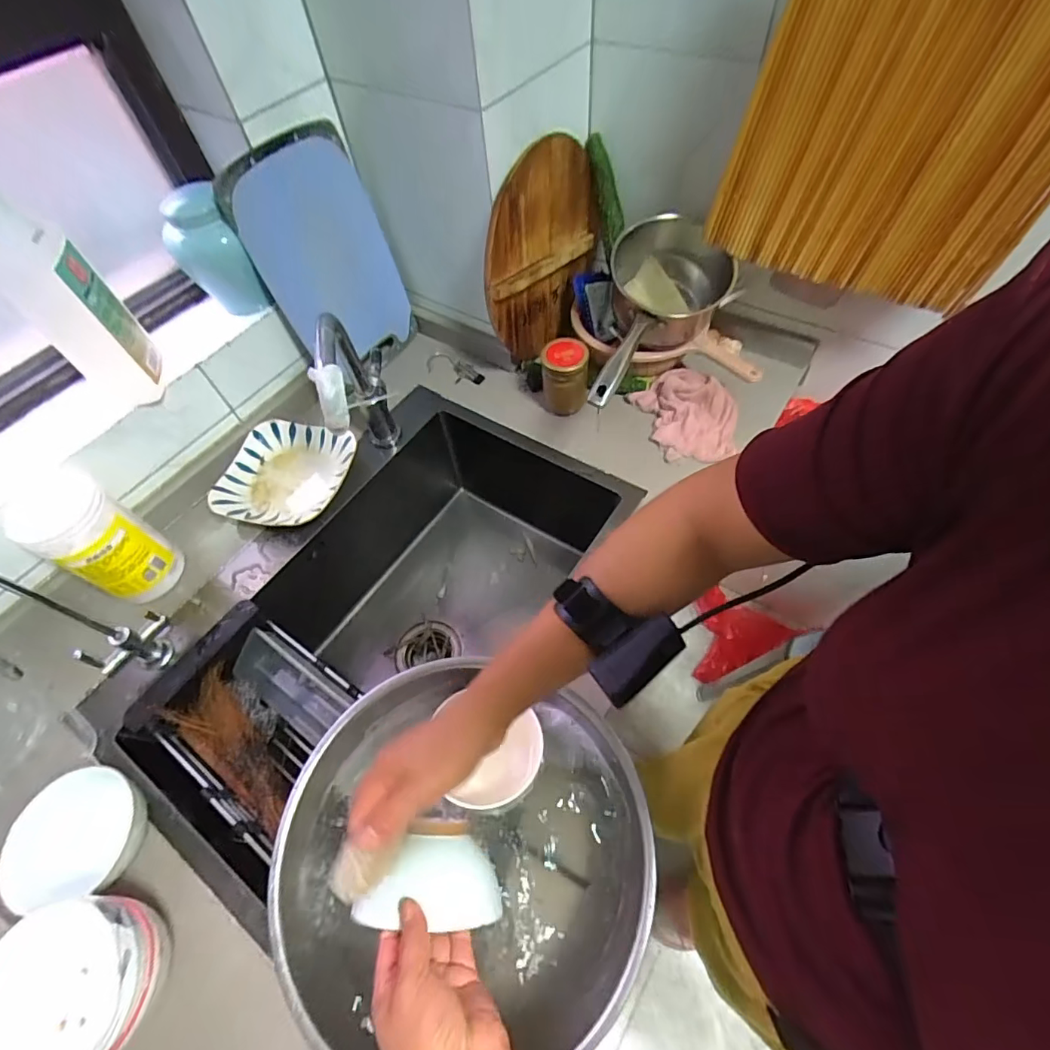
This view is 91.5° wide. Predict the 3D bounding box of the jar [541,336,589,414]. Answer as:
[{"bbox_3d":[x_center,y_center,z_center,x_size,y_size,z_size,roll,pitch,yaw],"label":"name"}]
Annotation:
[{"bbox_3d":[0.061,-0.234,0.804,0.071,0.102,0.069,-2,57,3],"label":"jar"}]

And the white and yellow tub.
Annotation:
[{"bbox_3d":[-0.543,0.017,0.654,0.108,0.193,0.094,28,64,20],"label":"white and yellow tub"}]

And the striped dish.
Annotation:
[{"bbox_3d":[-0.367,-0.076,0.786,0.177,0.045,0.182,11,59,11],"label":"striped dish"}]

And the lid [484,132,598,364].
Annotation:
[{"bbox_3d":[0.032,-0.424,0.781,0.041,0.271,0.273,25,85,25],"label":"lid"}]

